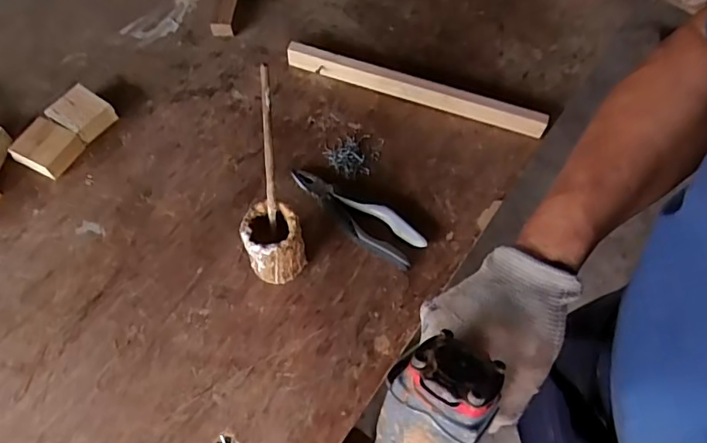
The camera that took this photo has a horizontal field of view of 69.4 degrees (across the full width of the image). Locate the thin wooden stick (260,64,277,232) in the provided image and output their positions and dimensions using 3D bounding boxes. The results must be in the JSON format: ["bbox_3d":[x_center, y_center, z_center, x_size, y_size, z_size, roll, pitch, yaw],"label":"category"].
[{"bbox_3d":[-0.087,-0.046,0.533,0.010,0.243,0.008,5,40,0],"label":"thin wooden stick"}]

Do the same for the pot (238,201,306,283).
[{"bbox_3d":[-0.091,0.026,0.585,0.062,0.092,0.061,2,64,-4],"label":"pot"}]

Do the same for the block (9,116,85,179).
[{"bbox_3d":[-0.395,-0.095,0.661,0.064,0.032,0.060,27,65,9],"label":"block"}]

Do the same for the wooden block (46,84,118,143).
[{"bbox_3d":[-0.369,-0.147,0.691,0.067,0.031,0.061,35,66,13],"label":"wooden block"}]

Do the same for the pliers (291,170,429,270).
[{"bbox_3d":[0.001,-0.011,0.646,0.190,0.018,0.059,36,66,13],"label":"pliers"}]

